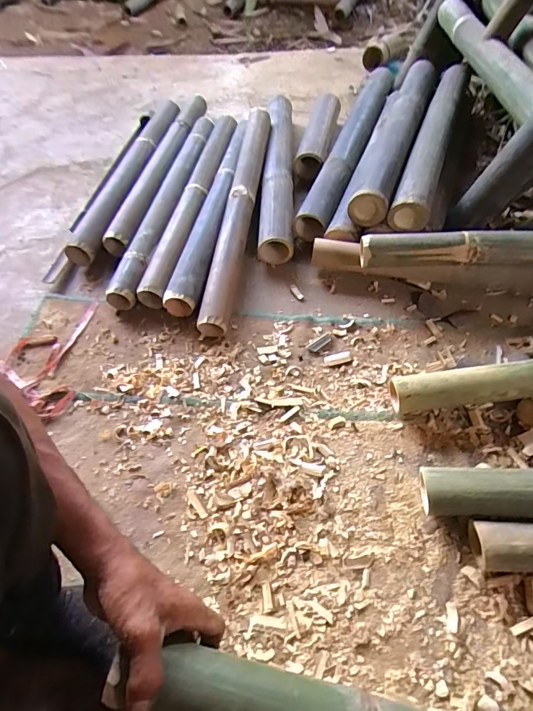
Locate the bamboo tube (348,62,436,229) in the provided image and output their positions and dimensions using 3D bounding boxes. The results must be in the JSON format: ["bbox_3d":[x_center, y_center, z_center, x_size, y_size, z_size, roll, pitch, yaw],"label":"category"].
[{"bbox_3d":[0.296,-0.511,0.935,0.088,0.074,0.587,16,58,15],"label":"bamboo tube"}]

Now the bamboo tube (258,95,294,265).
[{"bbox_3d":[0.031,-0.446,0.956,0.072,0.072,0.561,1,59,5],"label":"bamboo tube"}]

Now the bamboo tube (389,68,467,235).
[{"bbox_3d":[0.374,-0.482,0.898,0.077,0.064,0.567,18,58,15],"label":"bamboo tube"}]

